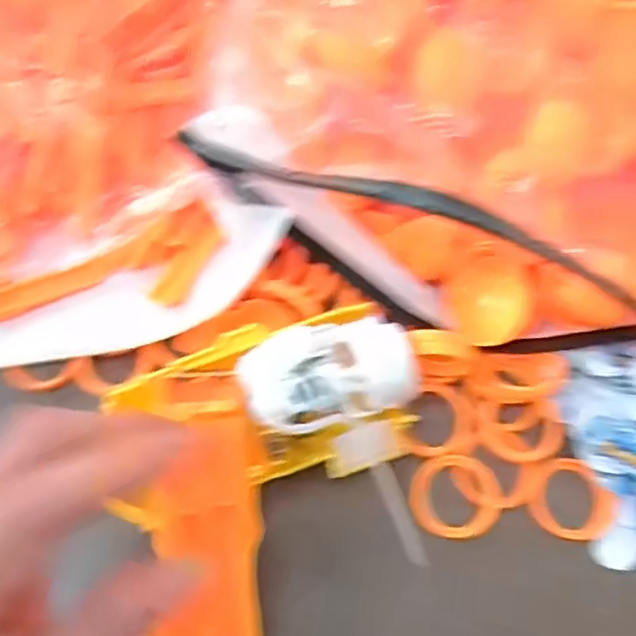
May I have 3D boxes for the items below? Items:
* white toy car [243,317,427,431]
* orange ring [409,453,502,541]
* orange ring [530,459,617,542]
[{"bbox_3d":[0.005,0.024,0.280,0.071,0.026,0.043,-16,68,-7],"label":"white toy car"},{"bbox_3d":[0.060,0.078,0.281,0.037,0.008,0.034,5,67,2],"label":"orange ring"},{"bbox_3d":[0.111,0.080,0.283,0.032,0.008,0.036,-35,71,-14],"label":"orange ring"}]

